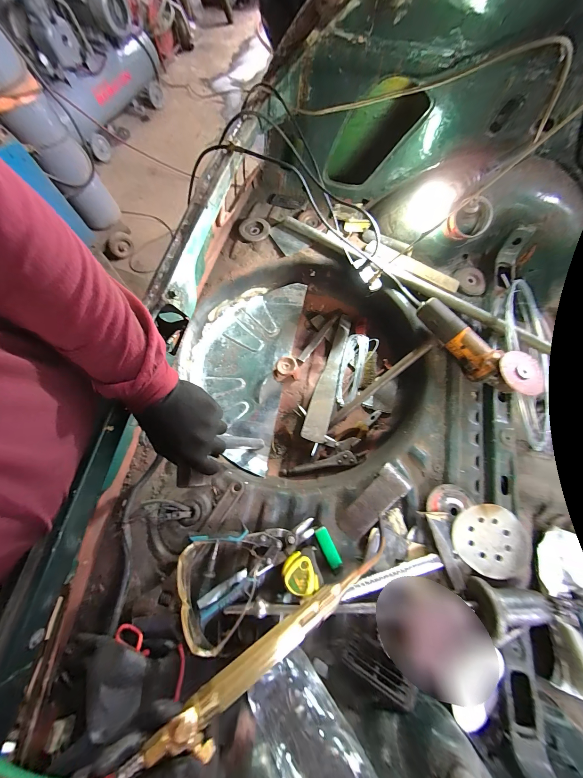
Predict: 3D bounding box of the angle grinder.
[{"bbox_3d":[0.405,-0.093,0.611,0.085,0.078,0.290,-39,74,-10],"label":"angle grinder"}]

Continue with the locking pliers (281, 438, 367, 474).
[{"bbox_3d":[0.082,0.165,0.674,0.203,0.025,0.080,-8,71,0],"label":"locking pliers"}]

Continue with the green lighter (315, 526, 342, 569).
[{"bbox_3d":[0.068,0.293,0.503,0.023,0.010,0.068,-26,72,-7],"label":"green lighter"}]

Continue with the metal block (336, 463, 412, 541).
[{"bbox_3d":[0.157,0.219,0.520,0.156,0.036,0.062,-40,74,-11],"label":"metal block"}]

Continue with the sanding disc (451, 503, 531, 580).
[{"bbox_3d":[0.358,0.269,0.485,0.122,0.015,0.114,-2,74,6],"label":"sanding disc"}]

